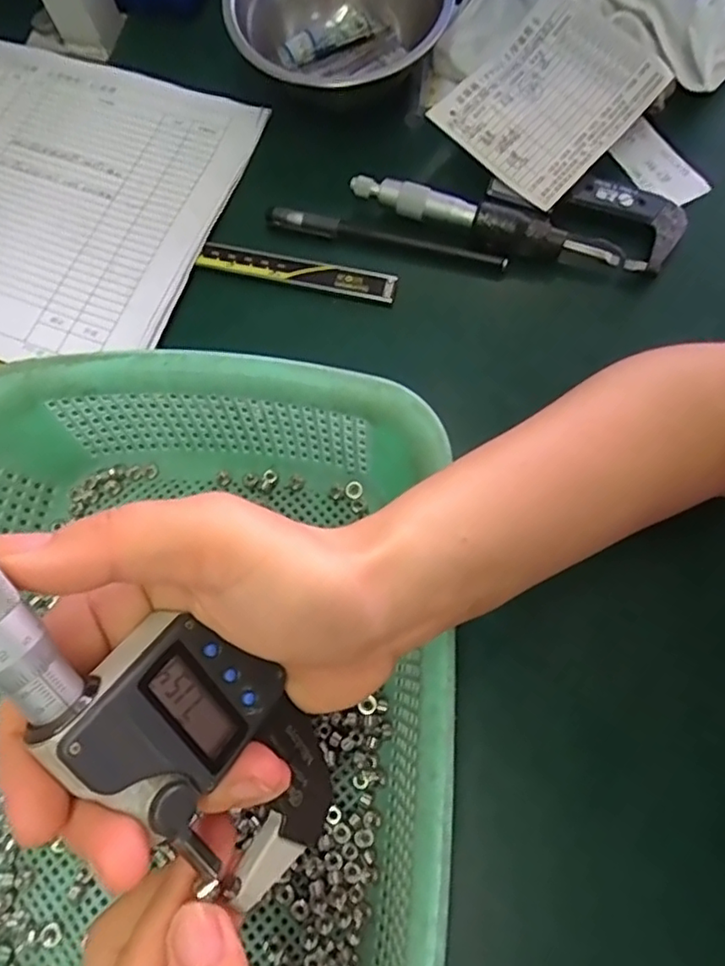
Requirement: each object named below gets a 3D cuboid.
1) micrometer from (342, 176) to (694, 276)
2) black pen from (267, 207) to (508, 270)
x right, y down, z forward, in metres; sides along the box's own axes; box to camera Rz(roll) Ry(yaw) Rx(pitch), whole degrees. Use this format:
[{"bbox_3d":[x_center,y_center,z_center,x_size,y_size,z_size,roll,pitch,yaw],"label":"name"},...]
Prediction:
[{"bbox_3d":[0.087,-0.156,0.346,0.177,0.021,0.053,14,75,6],"label":"micrometer"},{"bbox_3d":[0.013,-0.142,0.350,0.138,0.011,0.011,15,75,6],"label":"black pen"}]

